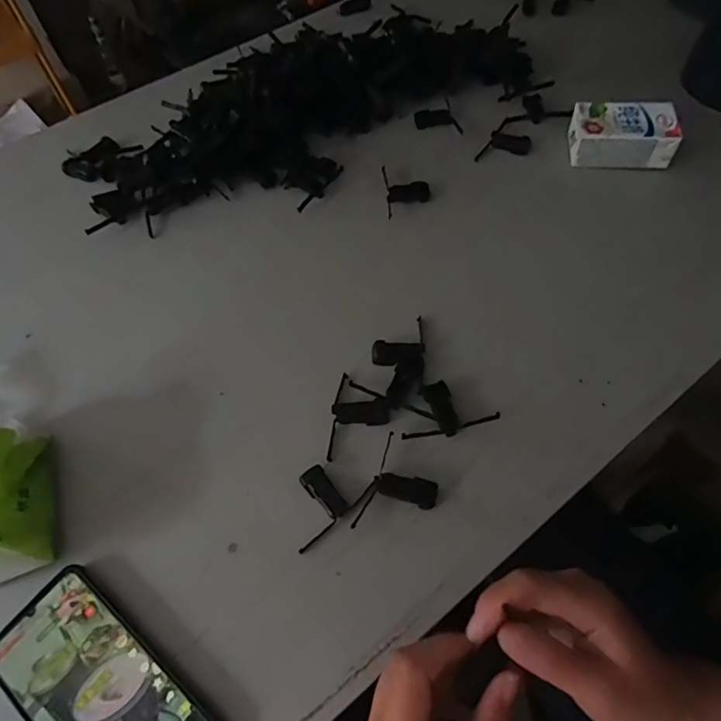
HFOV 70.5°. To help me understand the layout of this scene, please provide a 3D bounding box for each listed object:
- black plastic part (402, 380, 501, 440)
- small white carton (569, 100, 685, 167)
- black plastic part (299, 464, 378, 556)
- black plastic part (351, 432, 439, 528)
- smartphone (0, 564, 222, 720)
[{"bbox_3d":[0.070,0.040,0.440,0.080,0.009,0.050,-16,59,-7],"label":"black plastic part"},{"bbox_3d":[0.301,-0.261,0.589,0.106,0.042,0.066,6,59,7],"label":"small white carton"},{"bbox_3d":[-0.028,0.106,0.405,0.078,0.013,0.045,-37,63,-18],"label":"black plastic part"},{"bbox_3d":[0.033,0.102,0.400,0.051,0.013,0.076,19,61,14],"label":"black plastic part"},{"bbox_3d":[-0.172,0.221,0.341,0.168,0.016,0.077,34,66,22],"label":"smartphone"}]

